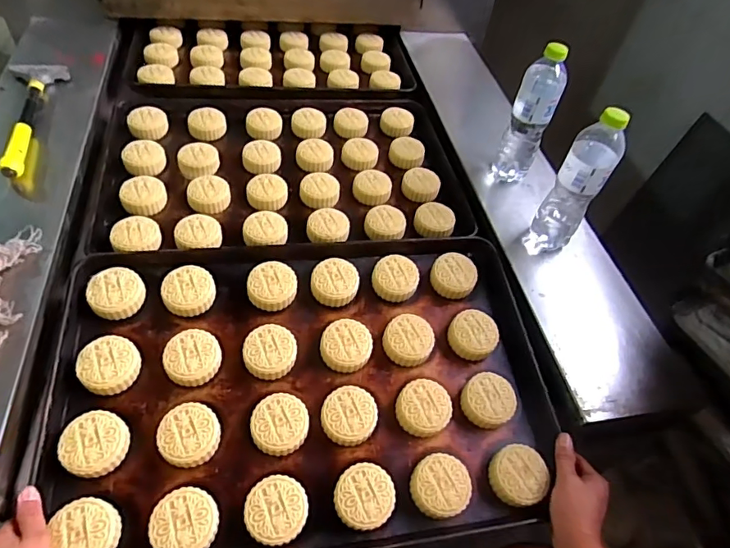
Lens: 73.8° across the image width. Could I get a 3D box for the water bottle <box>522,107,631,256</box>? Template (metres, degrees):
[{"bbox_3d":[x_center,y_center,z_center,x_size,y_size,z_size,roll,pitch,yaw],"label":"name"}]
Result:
[{"bbox_3d":[0.298,-0.125,0.688,0.067,0.236,0.059,25,48,17],"label":"water bottle"}]

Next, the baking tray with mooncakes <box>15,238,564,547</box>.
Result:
[{"bbox_3d":[-0.071,0.135,0.610,0.593,0.043,0.386,-3,59,-10],"label":"baking tray with mooncakes"}]

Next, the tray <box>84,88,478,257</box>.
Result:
[{"bbox_3d":[-0.137,-0.196,0.848,0.587,0.045,0.435,-3,47,-10],"label":"tray"}]

